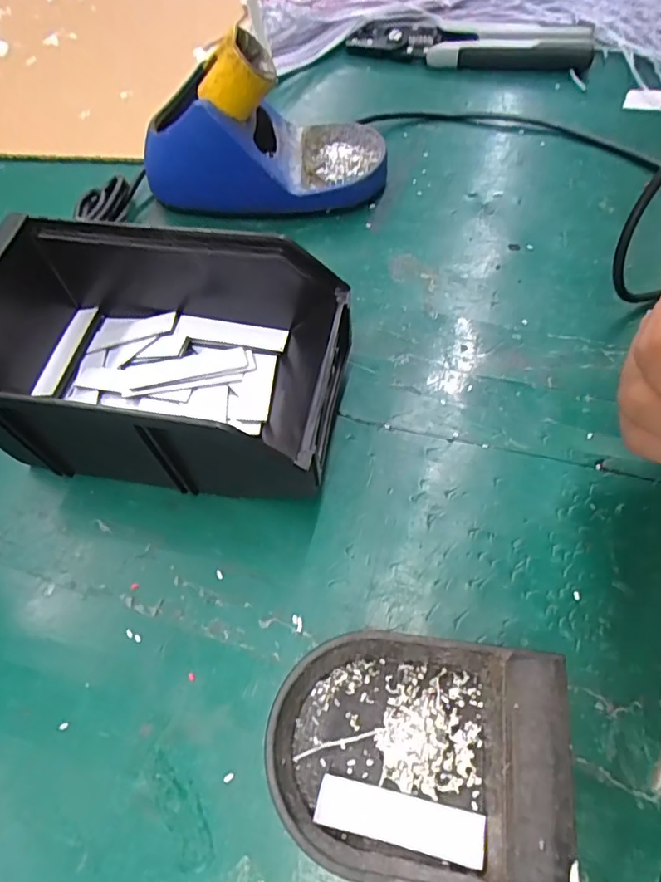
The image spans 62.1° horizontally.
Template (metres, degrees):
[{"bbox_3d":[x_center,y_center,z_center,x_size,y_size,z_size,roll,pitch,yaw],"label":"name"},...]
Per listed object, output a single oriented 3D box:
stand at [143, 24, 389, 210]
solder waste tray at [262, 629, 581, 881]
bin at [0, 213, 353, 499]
[{"bbox_3d":[-0.042,-0.203,0.355,0.155,0.084,0.078,0,60,5],"label":"stand"},{"bbox_3d":[0.030,0.111,0.192,0.103,0.036,0.076,5,60,7],"label":"solder waste tray"},{"bbox_3d":[-0.088,-0.043,0.269,0.190,0.074,0.118,10,61,10],"label":"bin"}]

